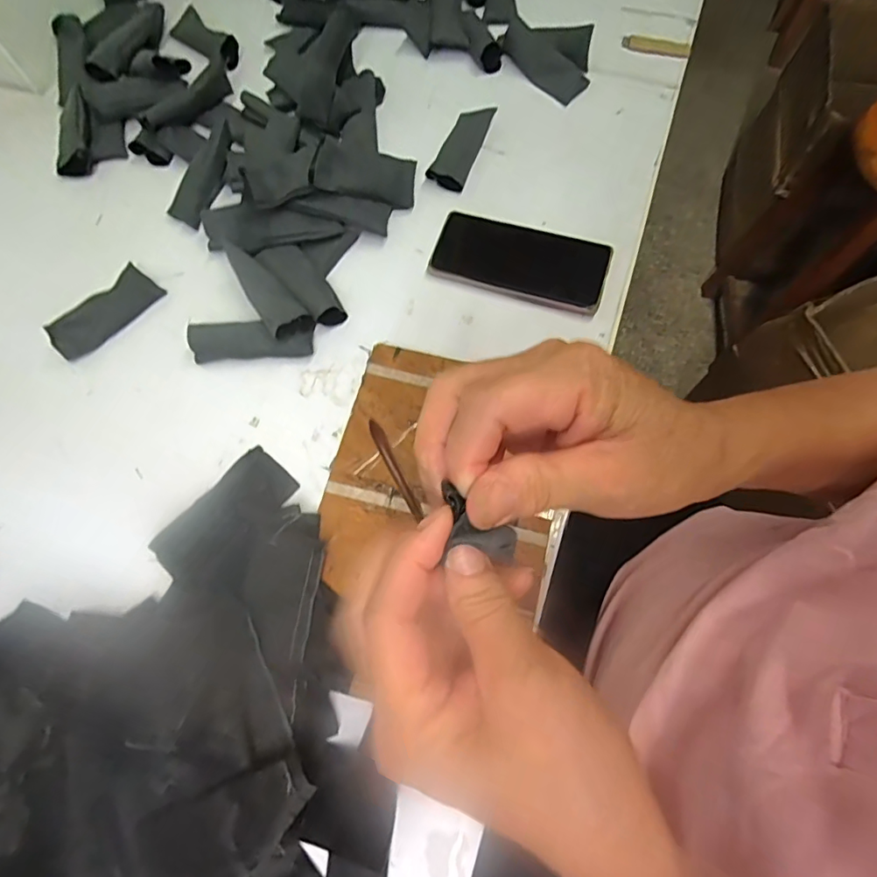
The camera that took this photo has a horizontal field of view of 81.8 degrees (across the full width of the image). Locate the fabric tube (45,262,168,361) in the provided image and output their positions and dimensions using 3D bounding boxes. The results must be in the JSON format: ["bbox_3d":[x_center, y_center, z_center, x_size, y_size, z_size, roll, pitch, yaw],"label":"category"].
[{"bbox_3d":[-0.307,-0.117,0.466,0.036,0.018,0.102,38,76,14],"label":"fabric tube"}]

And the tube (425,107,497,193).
[{"bbox_3d":[0.025,-0.305,0.526,0.037,0.016,0.108,20,72,9],"label":"tube"}]

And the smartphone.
[{"bbox_3d":[0.077,-0.169,0.477,0.160,0.010,0.078,18,72,9],"label":"smartphone"}]

